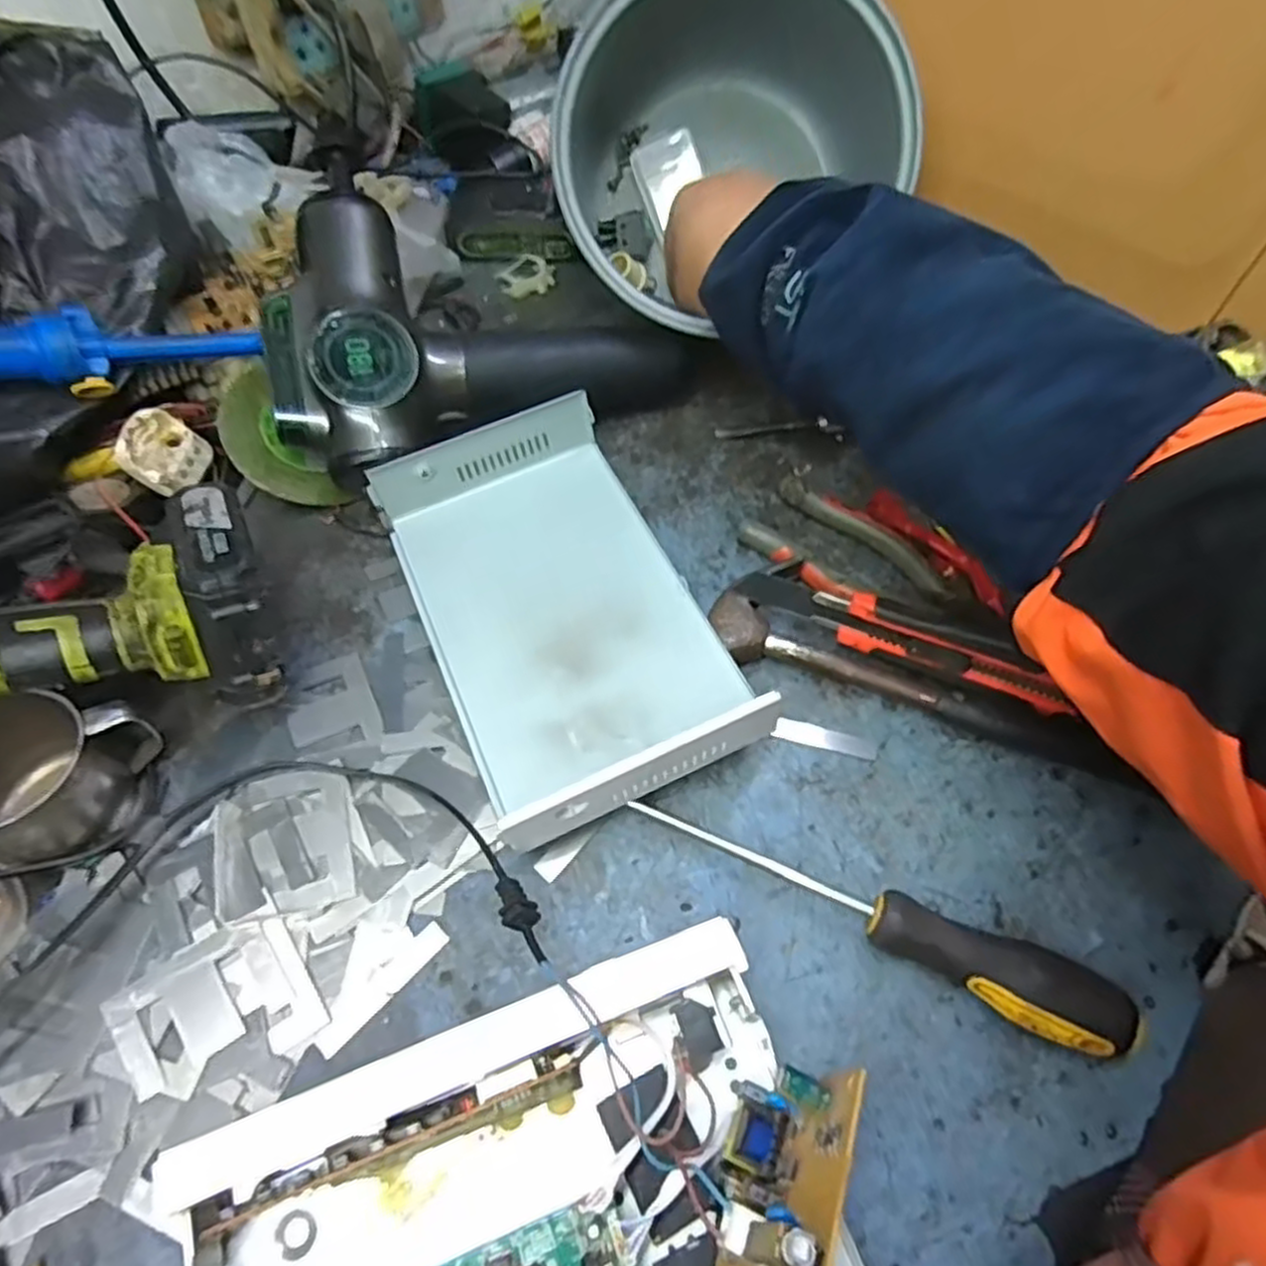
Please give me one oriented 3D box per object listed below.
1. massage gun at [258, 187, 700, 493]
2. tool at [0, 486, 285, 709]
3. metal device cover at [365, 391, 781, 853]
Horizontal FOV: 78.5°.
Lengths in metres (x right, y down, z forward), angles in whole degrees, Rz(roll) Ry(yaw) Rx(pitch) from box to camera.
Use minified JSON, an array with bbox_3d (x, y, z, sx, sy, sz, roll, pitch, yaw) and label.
[{"bbox_3d":[-0.104,-0.190,0.487,0.251,0.102,0.166,-30,65,-17],"label":"massage gun"},{"bbox_3d":[-0.274,0.009,0.344,0.217,0.074,0.130,-10,36,-12],"label":"tool"},{"bbox_3d":[-0.041,-0.017,0.413,0.135,0.050,0.239,-21,62,-13],"label":"metal device cover"}]

